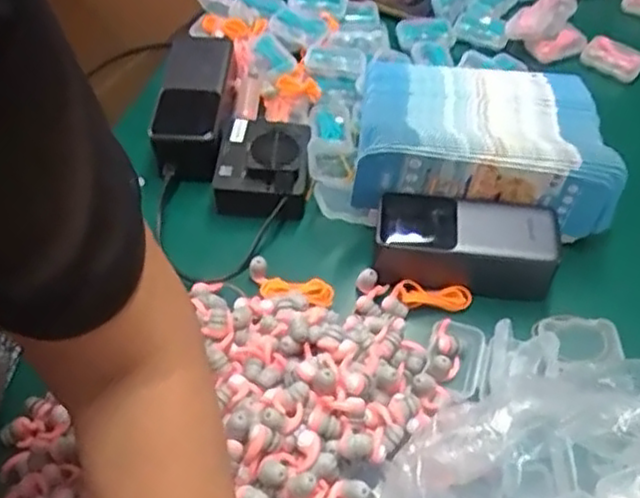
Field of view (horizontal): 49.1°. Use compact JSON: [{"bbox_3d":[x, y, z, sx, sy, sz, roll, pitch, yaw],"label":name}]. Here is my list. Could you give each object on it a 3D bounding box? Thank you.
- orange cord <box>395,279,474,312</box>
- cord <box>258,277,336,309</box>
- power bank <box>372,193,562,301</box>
[{"bbox_3d":[0.083,0.035,0.510,0.054,0.011,0.020,10,55,6],"label":"orange cord"},{"bbox_3d":[-0.017,0.031,0.513,0.054,0.012,0.021,7,55,3],"label":"cord"},{"bbox_3d":[0.106,-0.001,0.520,0.130,0.052,0.059,10,55,5],"label":"power bank"}]

